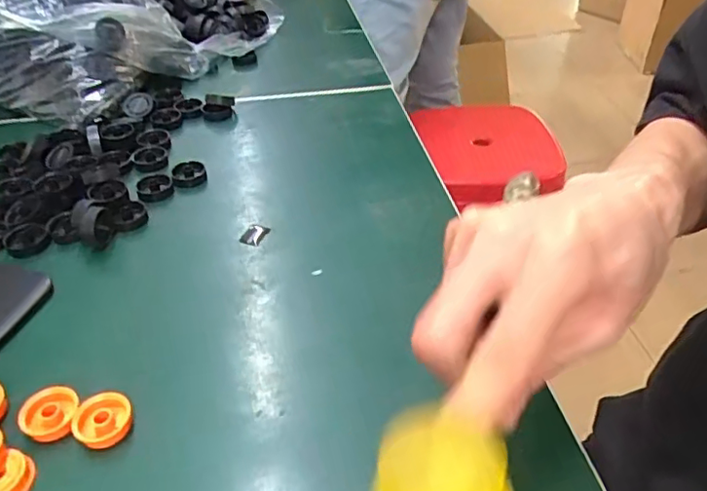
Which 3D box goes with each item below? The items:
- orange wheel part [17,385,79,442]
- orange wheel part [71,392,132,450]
[{"bbox_3d":[-0.145,0.080,0.274,0.026,0.007,0.024,-20,44,-20],"label":"orange wheel part"},{"bbox_3d":[-0.119,0.083,0.275,0.026,0.010,0.024,-18,44,-18],"label":"orange wheel part"}]

